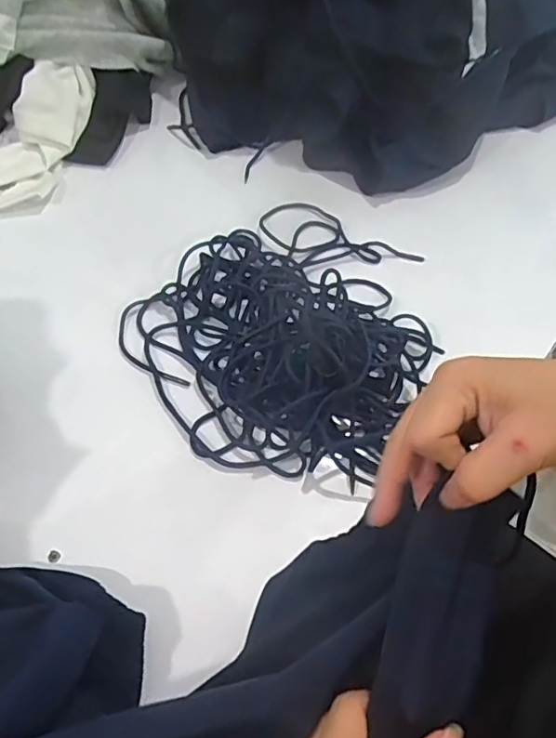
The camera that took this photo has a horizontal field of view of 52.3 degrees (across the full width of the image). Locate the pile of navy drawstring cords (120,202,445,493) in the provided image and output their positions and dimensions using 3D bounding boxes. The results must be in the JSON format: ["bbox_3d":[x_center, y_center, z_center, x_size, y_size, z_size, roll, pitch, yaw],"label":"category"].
[{"bbox_3d":[0.030,-0.053,0.542,0.312,0.079,0.320,28,59,13],"label":"pile of navy drawstring cords"}]

